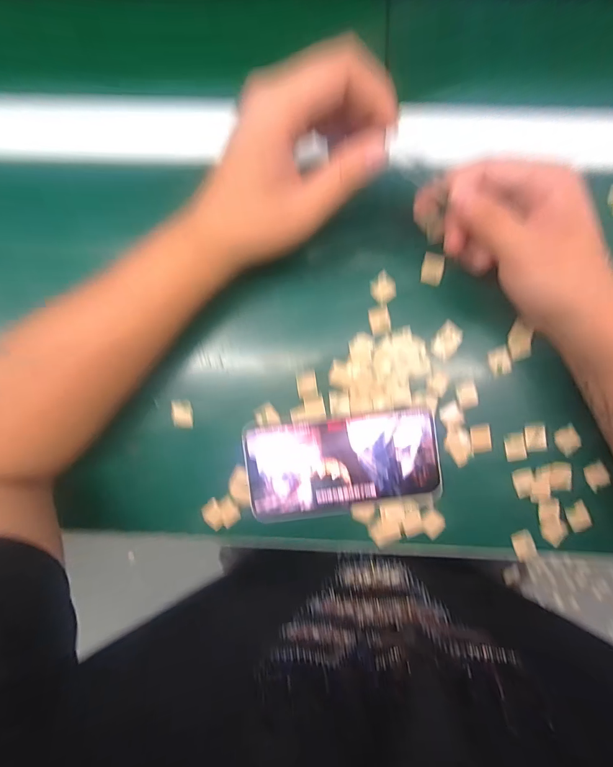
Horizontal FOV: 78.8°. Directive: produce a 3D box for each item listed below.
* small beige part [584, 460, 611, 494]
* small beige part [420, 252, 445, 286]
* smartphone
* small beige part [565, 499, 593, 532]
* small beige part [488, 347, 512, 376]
[{"bbox_3d":[0.224,0.072,0.287,0.015,0.004,0.021,-23,89,2],"label":"small beige part"},{"bbox_3d":[0.097,-0.088,0.287,0.015,0.010,0.022,8,90,2],"label":"small beige part"},{"bbox_3d":[0.028,0.062,0.287,0.143,0.016,0.073,-6,88,2],"label":"smartphone"},{"bbox_3d":[0.209,0.102,0.286,0.015,0.004,0.022,-19,89,2],"label":"small beige part"},{"bbox_3d":[0.149,-0.017,0.287,0.015,0.004,0.020,-15,89,2],"label":"small beige part"}]

